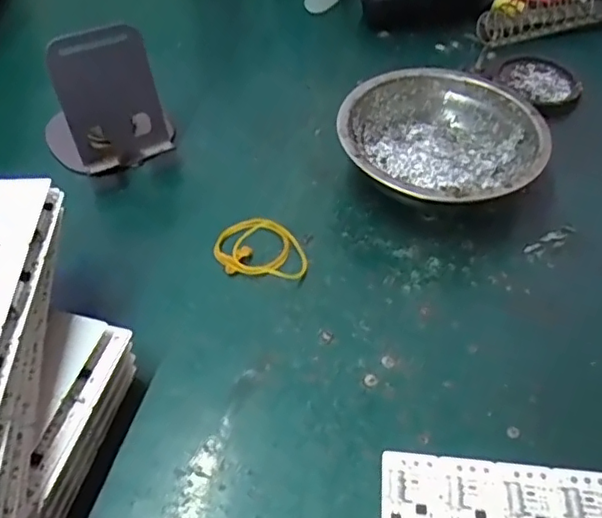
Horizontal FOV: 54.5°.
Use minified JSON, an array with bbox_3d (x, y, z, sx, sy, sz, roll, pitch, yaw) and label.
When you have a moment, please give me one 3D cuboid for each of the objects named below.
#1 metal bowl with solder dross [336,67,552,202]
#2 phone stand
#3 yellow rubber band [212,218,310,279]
[{"bbox_3d":[0.086,-0.068,0.376,0.121,0.048,0.116,1,50,-1],"label":"metal bowl with solder dross"},{"bbox_3d":[-0.127,-0.100,0.379,0.079,0.086,0.061,-19,54,-17],"label":"phone stand"},{"bbox_3d":[-0.023,-0.007,0.348,0.055,0.010,0.043,8,51,4],"label":"yellow rubber band"}]

